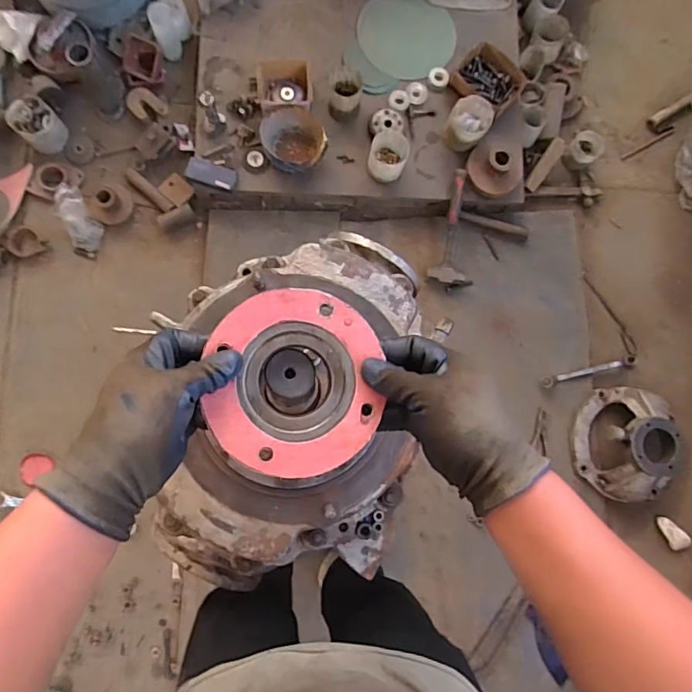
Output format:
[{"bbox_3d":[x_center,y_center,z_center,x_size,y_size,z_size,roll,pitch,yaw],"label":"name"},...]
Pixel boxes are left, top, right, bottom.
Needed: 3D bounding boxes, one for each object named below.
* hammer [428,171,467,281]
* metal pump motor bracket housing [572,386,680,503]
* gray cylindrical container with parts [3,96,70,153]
[{"bbox_3d":[0.314,-0.349,1.470,0.105,0.059,0.333,7,96,-3],"label":"hammer"},{"bbox_3d":[0.831,0.281,1.424,0.311,0.128,0.325,0,82,-4],"label":"metal pump motor bracket housing"},{"bbox_3d":[-0.875,-0.628,1.415,0.127,0.103,0.116,0,84,-4],"label":"gray cylindrical container with parts"}]

